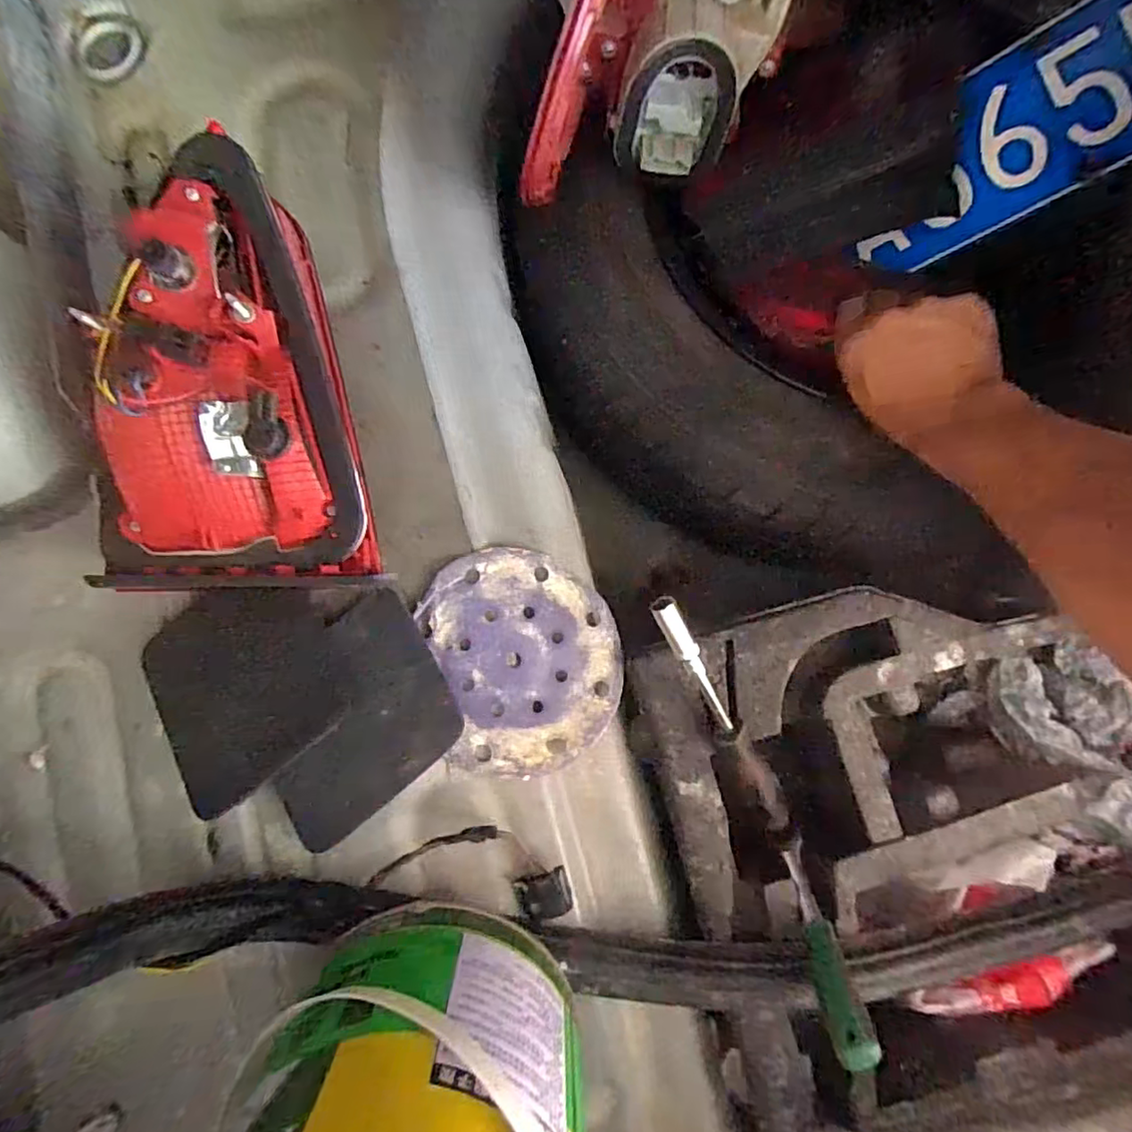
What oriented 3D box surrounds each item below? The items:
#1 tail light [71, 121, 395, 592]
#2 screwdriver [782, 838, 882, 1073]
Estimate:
[{"bbox_3d":[-0.196,-0.112,0.352,0.163,0.104,0.247,-2,82,0],"label":"tail light"},{"bbox_3d":[0.146,0.211,0.340,0.023,0.118,0.017,11,113,1],"label":"screwdriver"}]

